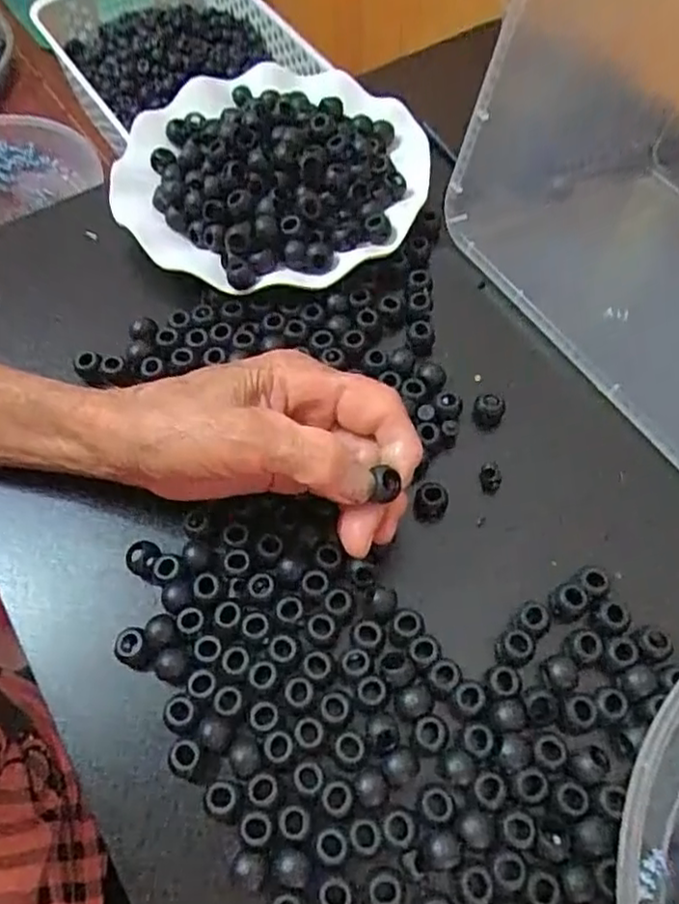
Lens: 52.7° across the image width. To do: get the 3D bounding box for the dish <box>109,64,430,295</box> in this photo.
[{"bbox_3d":[-0.045,-0.168,0.405,0.185,0.032,0.169,-1,62,1],"label":"dish"}]

